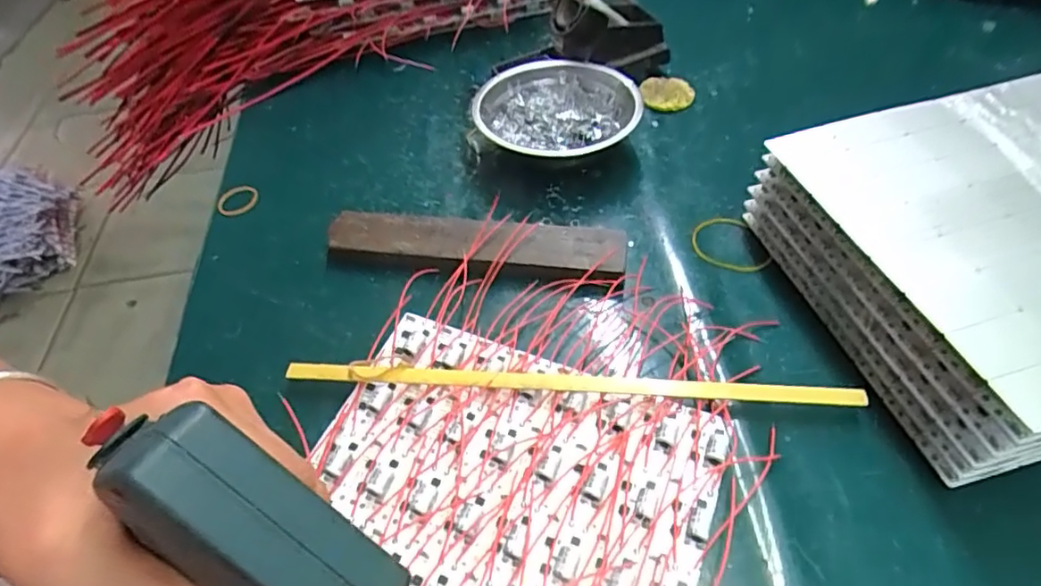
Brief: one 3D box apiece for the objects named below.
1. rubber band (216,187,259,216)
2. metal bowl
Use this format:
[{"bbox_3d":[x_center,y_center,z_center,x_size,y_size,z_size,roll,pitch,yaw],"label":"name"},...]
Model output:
[{"bbox_3d":[-0.220,-0.072,0.455,0.032,0.004,0.029,-29,58,-18],"label":"rubber band"},{"bbox_3d":[0.028,-0.138,0.466,0.126,0.036,0.118,-2,51,2],"label":"metal bowl"}]

